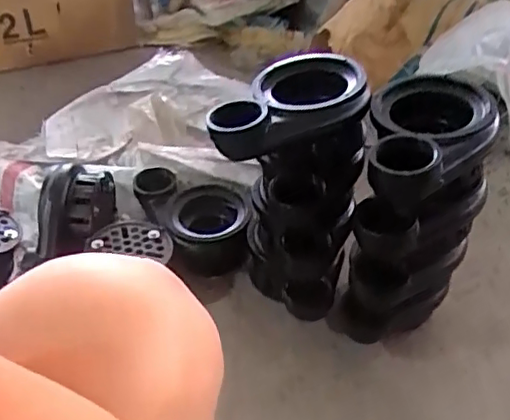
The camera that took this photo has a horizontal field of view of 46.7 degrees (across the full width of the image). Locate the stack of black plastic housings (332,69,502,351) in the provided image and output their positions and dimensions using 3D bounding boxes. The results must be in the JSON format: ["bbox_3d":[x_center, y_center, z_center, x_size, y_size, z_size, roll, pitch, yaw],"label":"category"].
[{"bbox_3d":[0.202,0.025,0.770,0.147,0.327,0.197,16,45,17],"label":"stack of black plastic housings"}]

